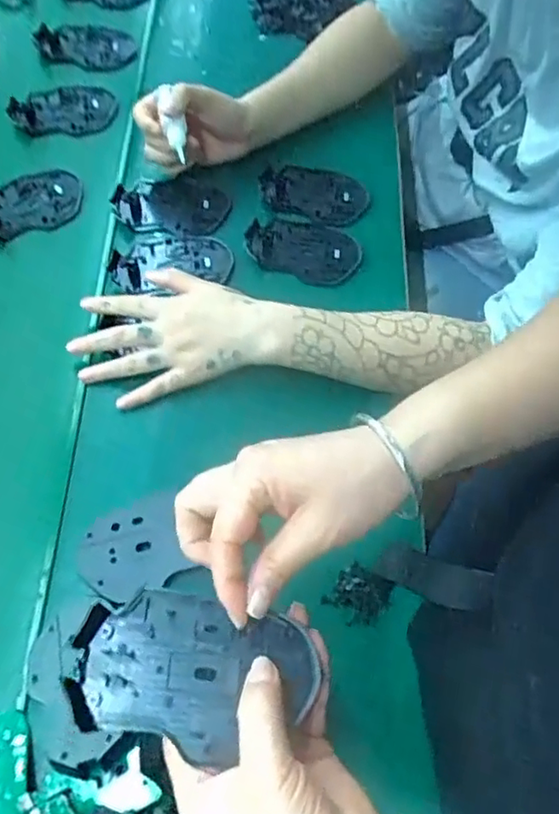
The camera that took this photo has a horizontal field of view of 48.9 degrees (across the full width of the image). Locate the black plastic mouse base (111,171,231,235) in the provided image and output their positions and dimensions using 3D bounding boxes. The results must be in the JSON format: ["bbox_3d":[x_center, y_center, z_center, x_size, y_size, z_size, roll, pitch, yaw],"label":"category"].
[{"bbox_3d":[-0.112,-0.211,0.639,0.117,0.006,0.074,2,65,-3],"label":"black plastic mouse base"}]

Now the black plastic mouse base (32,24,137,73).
[{"bbox_3d":[-0.235,-0.436,0.744,0.110,0.021,0.073,5,65,-1],"label":"black plastic mouse base"}]

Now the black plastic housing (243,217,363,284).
[{"bbox_3d":[0.025,-0.162,0.630,0.114,0.007,0.077,1,65,-3],"label":"black plastic housing"}]

